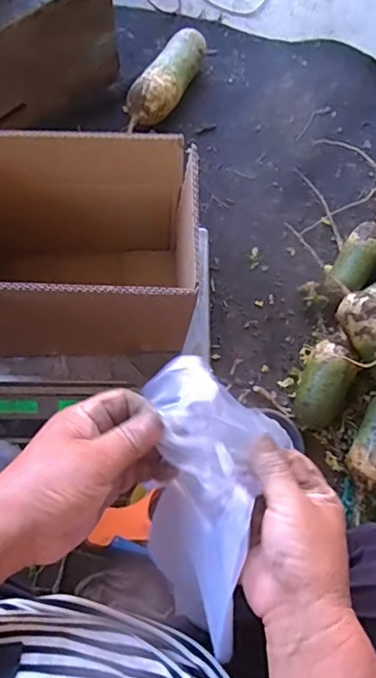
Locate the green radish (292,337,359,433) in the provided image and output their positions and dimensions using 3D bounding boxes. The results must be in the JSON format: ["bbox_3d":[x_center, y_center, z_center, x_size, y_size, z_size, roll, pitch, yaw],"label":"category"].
[{"bbox_3d":[0.209,0.074,0.813,0.075,0.075,0.132,25,74,6],"label":"green radish"}]

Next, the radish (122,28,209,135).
[{"bbox_3d":[-0.040,-0.464,0.952,0.081,0.076,0.220,28,73,5],"label":"radish"}]

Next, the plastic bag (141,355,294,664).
[{"bbox_3d":[0.018,0.113,0.386,0.092,0.088,0.195,-3,73,0],"label":"plastic bag"}]

